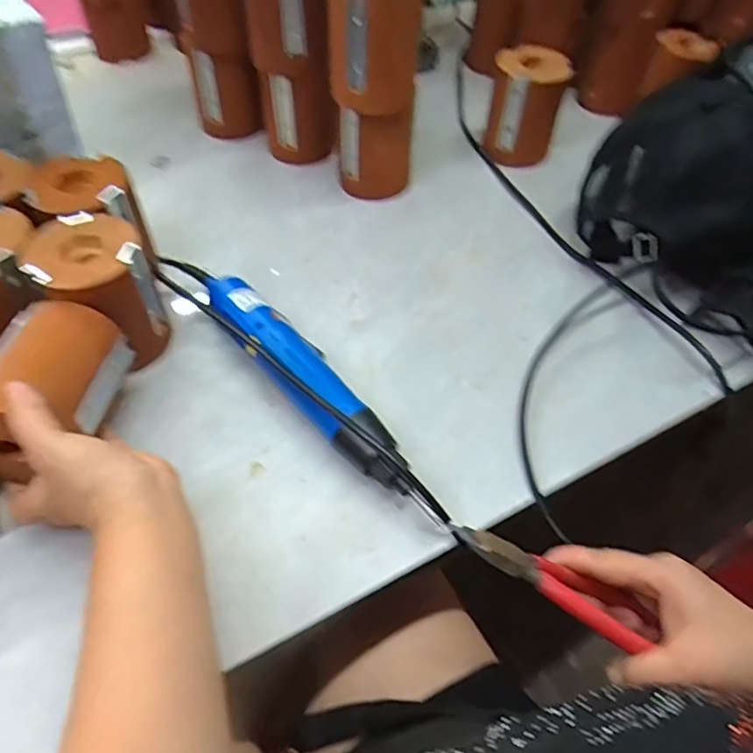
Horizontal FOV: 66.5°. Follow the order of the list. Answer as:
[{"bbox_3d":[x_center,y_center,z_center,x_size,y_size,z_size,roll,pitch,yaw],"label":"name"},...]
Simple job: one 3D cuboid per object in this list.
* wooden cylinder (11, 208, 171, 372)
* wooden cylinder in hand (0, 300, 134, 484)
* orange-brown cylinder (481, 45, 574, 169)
[{"bbox_3d":[-0.213,-0.065,0.444,0.077,0.097,0.077,2,54,-2],"label":"wooden cylinder"},{"bbox_3d":[-0.212,0.002,0.371,0.062,0.059,0.110,14,51,8],"label":"wooden cylinder in hand"},{"bbox_3d":[0.161,-0.295,0.629,0.078,0.098,0.081,17,54,8],"label":"orange-brown cylinder"}]

